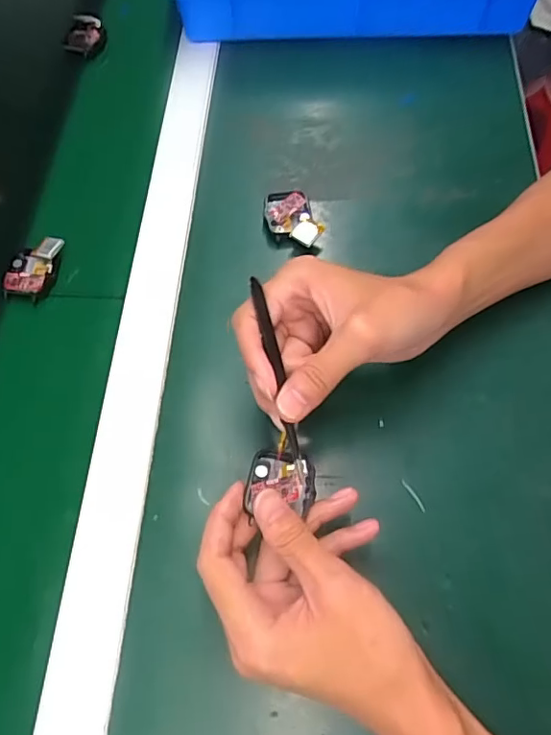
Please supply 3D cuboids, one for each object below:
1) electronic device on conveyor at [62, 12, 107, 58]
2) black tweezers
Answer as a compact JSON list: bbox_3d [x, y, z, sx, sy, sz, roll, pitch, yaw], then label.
[{"bbox_3d":[-0.196,-0.344,0.557,0.033,0.020,0.041,18,67,9],"label":"electronic device on conveyor"},{"bbox_3d":[0.000,0.000,0.306,0.008,0.011,0.105,-12,81,-5],"label":"black tweezers"}]

